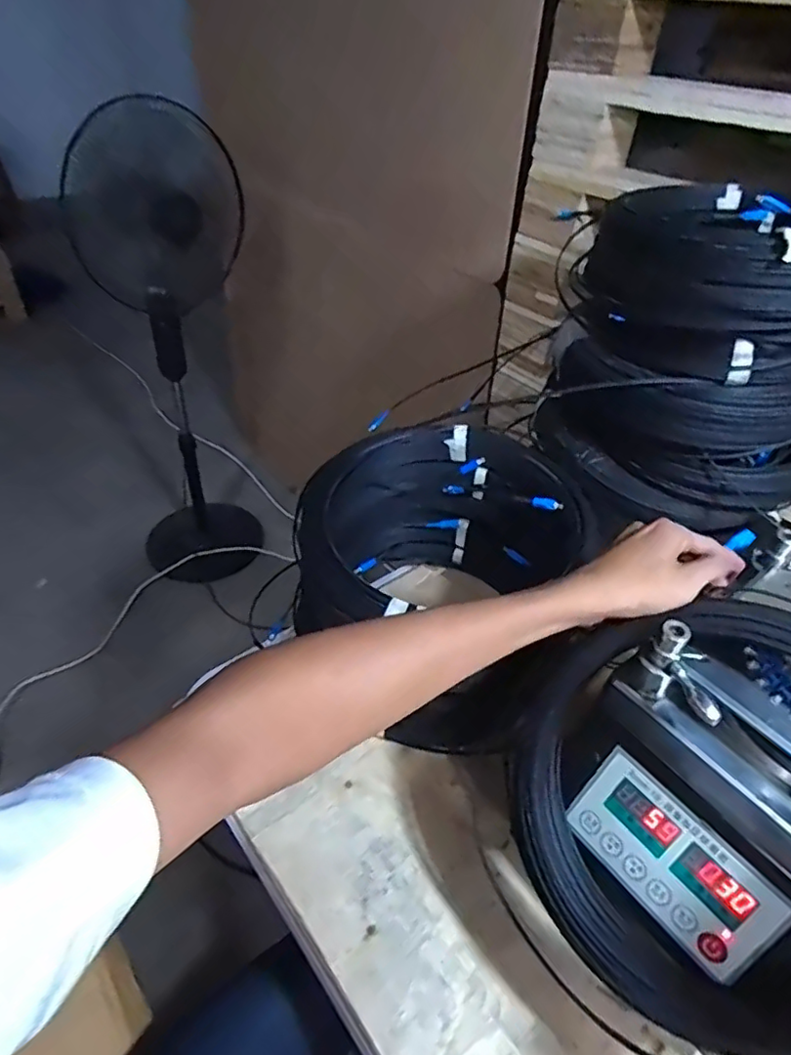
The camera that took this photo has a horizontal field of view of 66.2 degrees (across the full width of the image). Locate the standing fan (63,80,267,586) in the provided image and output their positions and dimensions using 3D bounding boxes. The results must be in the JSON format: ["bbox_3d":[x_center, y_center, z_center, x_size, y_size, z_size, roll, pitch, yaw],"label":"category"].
[{"bbox_3d":[-0.596,-0.416,1.666,0.417,1.184,0.397,-9,42,-12],"label":"standing fan"}]

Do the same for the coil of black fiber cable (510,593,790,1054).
[{"bbox_3d":[0.219,0.208,0.434,0.042,0.314,0.291,10,25,-49],"label":"coil of black fiber cable"}]

